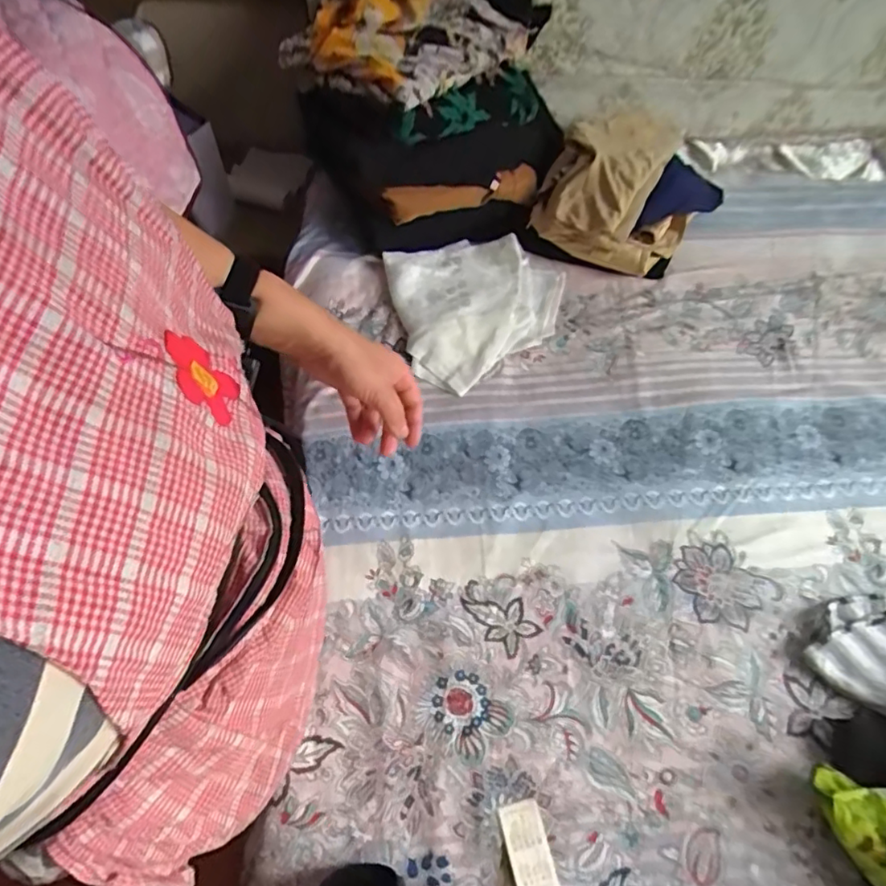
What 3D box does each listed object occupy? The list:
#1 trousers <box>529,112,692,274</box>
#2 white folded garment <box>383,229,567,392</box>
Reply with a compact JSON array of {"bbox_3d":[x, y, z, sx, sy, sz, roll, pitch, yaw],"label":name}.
[{"bbox_3d":[0.287,-0.415,0.946,0.239,0.123,0.253,18,61,9],"label":"trousers"},{"bbox_3d":[0.064,-0.215,0.895,0.273,0.035,0.276,-13,61,-5],"label":"white folded garment"}]

